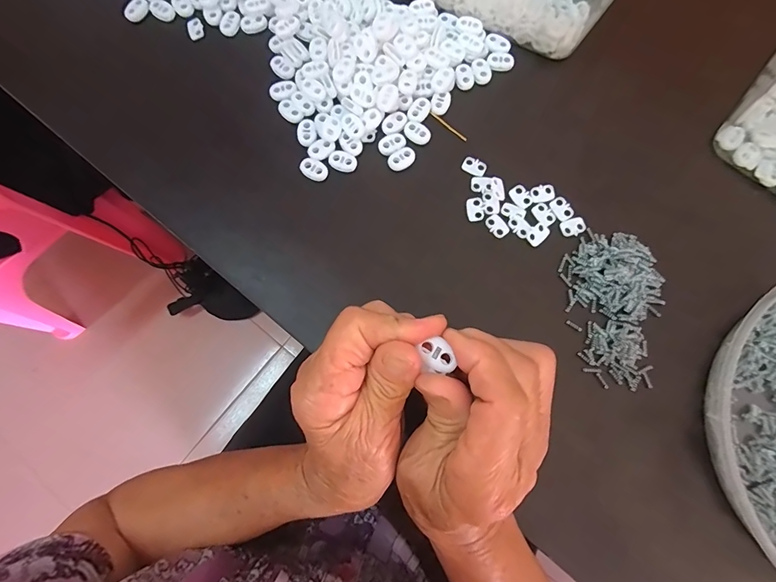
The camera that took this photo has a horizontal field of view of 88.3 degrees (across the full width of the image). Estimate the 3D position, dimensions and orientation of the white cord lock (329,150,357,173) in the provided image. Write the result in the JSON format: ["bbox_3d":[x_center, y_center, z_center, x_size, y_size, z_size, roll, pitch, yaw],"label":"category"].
[{"bbox_3d":[-0.036,-0.102,0.316,0.022,0.004,0.016,17,79,4],"label":"white cord lock"}]

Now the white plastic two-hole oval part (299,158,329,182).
[{"bbox_3d":[-0.059,-0.096,0.315,0.021,0.004,0.016,28,80,6],"label":"white plastic two-hole oval part"}]

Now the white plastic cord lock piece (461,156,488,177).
[{"bbox_3d":[0.069,-0.100,0.318,0.019,0.004,0.015,29,80,6],"label":"white plastic cord lock piece"}]

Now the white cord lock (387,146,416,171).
[{"bbox_3d":[0.011,-0.105,0.317,0.023,0.004,0.015,-37,81,-7],"label":"white cord lock"}]

